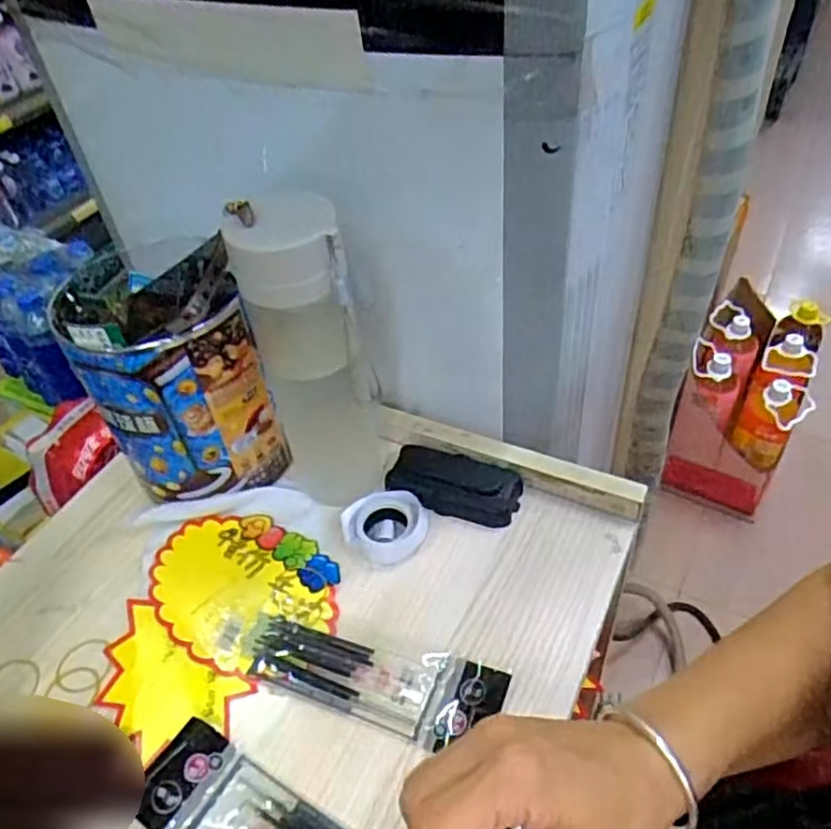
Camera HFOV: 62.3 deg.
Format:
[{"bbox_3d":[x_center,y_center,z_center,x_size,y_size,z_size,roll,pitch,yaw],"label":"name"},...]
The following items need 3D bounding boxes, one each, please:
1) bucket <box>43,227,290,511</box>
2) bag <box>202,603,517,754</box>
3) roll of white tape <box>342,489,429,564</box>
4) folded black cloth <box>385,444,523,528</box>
[{"bbox_3d":[-0.186,-0.044,0.540,0.126,0.198,0.126,-14,46,-8],"label":"bucket"},{"bbox_3d":[-0.048,0.174,0.468,0.211,0.007,0.057,11,48,16],"label":"bag"},{"bbox_3d":[-0.024,0.088,0.547,0.065,0.020,0.052,-14,46,-8],"label":"roll of white tape"},{"bbox_3d":[0.031,0.060,0.573,0.108,0.026,0.056,15,49,19],"label":"folded black cloth"}]

